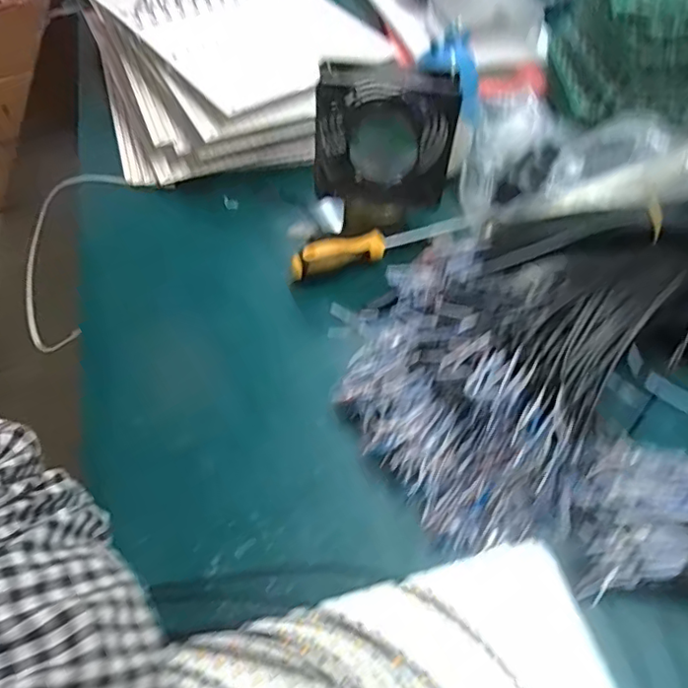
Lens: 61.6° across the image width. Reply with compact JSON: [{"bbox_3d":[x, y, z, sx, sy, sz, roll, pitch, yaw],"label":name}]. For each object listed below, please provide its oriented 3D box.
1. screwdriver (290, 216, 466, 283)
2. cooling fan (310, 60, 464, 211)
[{"bbox_3d":[0.036,-0.096,0.542,0.179,0.025,0.023,-17,55,-13],"label":"screwdriver"},{"bbox_3d":[0.036,-0.181,0.519,0.121,0.130,0.031,-2,53,-2],"label":"cooling fan"}]

